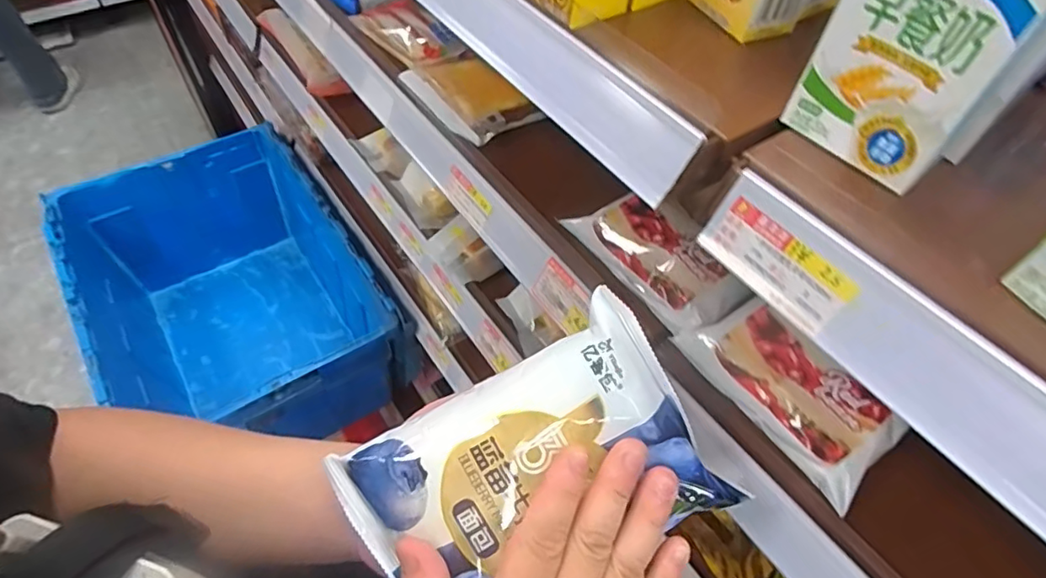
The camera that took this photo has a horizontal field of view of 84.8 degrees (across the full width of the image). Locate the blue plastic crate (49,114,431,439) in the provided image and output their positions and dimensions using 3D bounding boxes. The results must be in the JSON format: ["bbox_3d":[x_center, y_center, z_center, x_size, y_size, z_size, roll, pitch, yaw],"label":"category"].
[{"bbox_3d":[-0.533,0.024,1.097,0.429,0.320,0.623,-27,59,-21],"label":"blue plastic crate"}]

